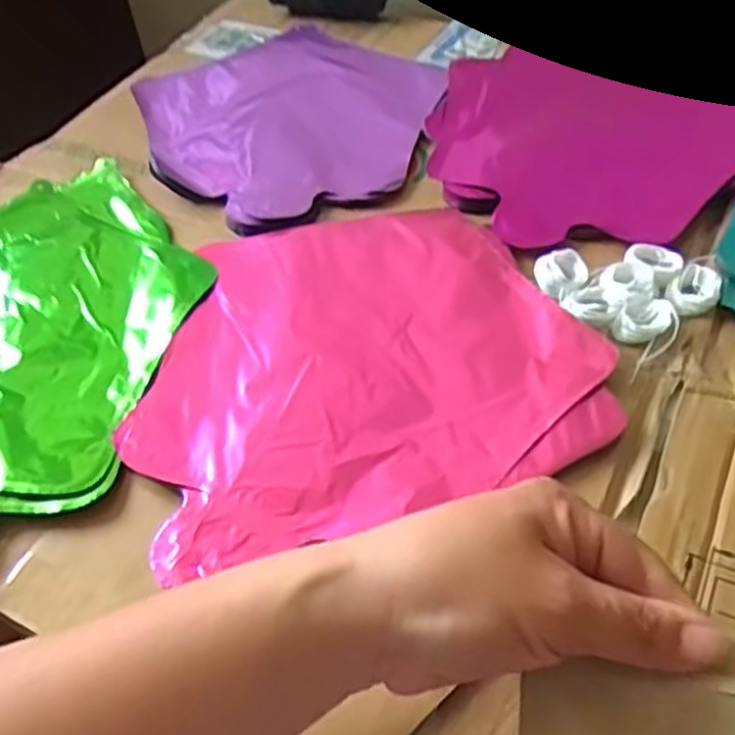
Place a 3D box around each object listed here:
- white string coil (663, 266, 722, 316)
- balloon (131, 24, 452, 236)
[{"bbox_3d":[0.178,-0.041,0.427,0.026,0.009,0.037,22,54,22],"label":"white string coil"},{"bbox_3d":[-0.059,-0.189,0.585,0.222,0.019,0.239,-3,49,3],"label":"balloon"}]

